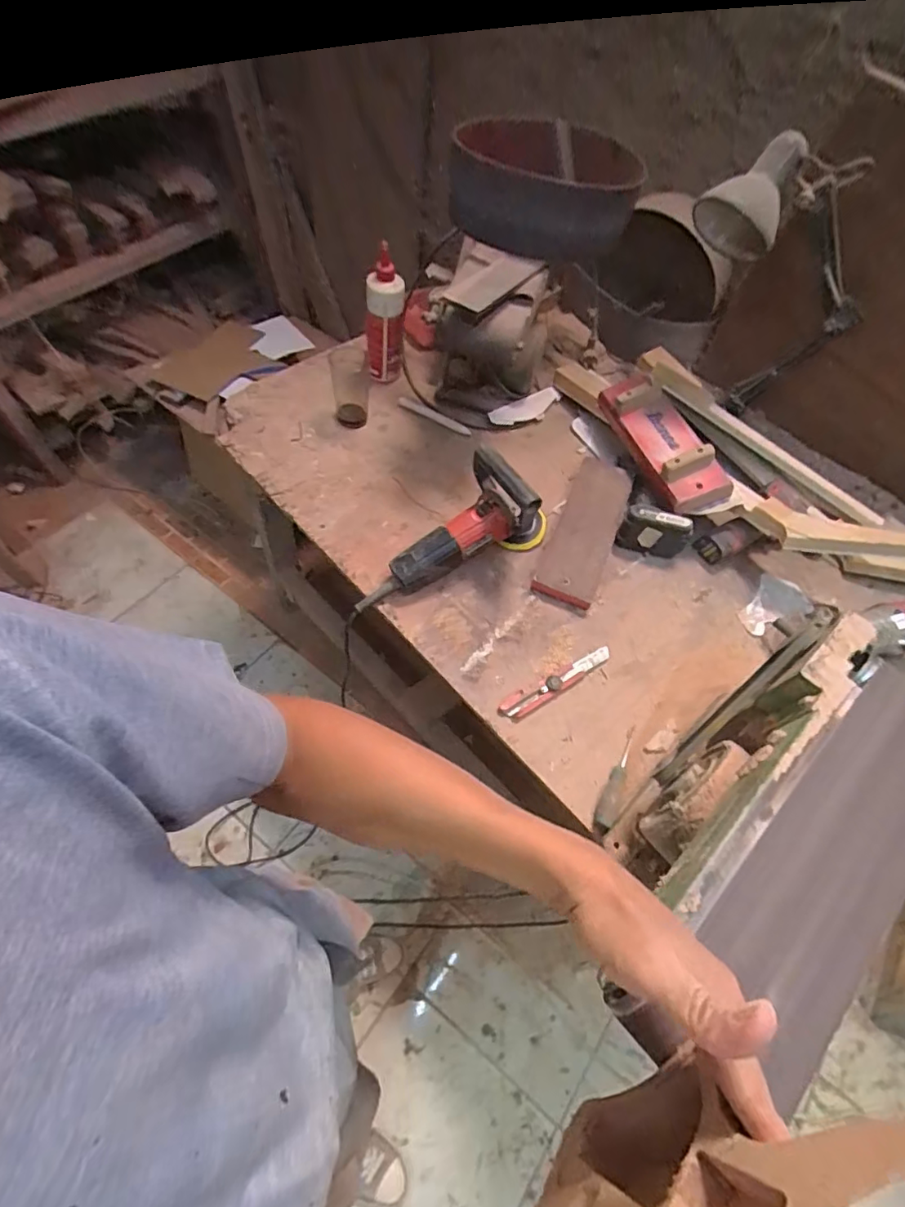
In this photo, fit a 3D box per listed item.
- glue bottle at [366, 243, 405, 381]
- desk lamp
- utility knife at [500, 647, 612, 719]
[{"bbox_3d":[-0.123,-0.512,0.982,0.070,0.214,0.078,-4,61,-7],"label":"glue bottle"},{"bbox_3d":[0.493,-0.494,0.867,0.300,0.378,0.125,7,60,-1],"label":"desk lamp"},{"bbox_3d":[0.150,0.109,0.758,0.187,0.020,0.029,-27,66,-18],"label":"utility knife"}]

